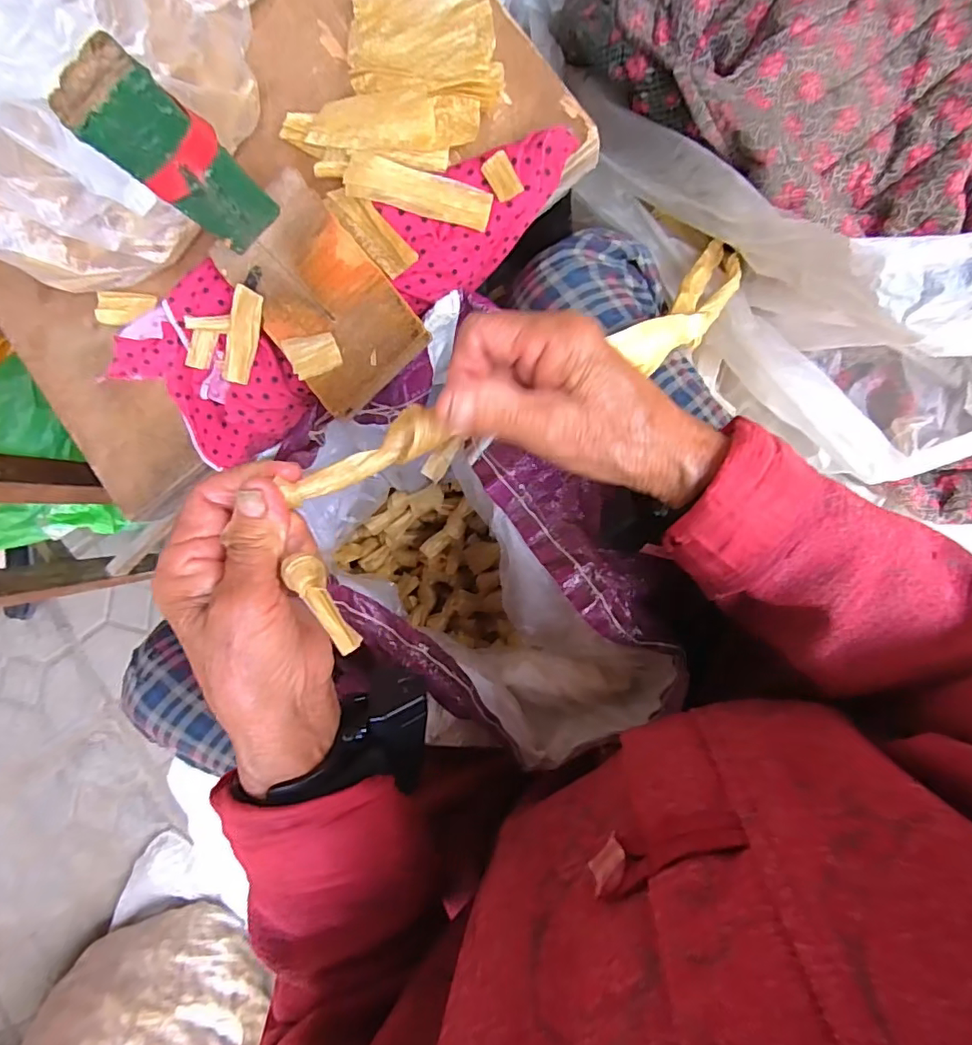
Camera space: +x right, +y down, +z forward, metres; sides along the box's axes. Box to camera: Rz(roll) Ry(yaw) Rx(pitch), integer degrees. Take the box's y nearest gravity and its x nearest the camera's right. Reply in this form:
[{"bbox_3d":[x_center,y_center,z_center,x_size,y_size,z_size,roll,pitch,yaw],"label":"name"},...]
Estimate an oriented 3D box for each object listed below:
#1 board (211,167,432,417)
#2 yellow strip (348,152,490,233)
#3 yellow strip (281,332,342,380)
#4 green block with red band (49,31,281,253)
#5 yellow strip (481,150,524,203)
[{"bbox_3d":[-0.101,-0.139,0.336,0.076,0.013,0.132,-38,87,9],"label":"board"},{"bbox_3d":[-0.040,-0.198,0.328,0.088,0.006,0.023,14,103,-4],"label":"yellow strip"},{"bbox_3d":[-0.105,-0.103,0.331,0.030,0.007,0.026,-22,90,9],"label":"yellow strip"},{"bbox_3d":[-0.151,-0.182,0.284,0.039,0.127,0.022,-42,87,8],"label":"green block with red band"},{"bbox_3d":[0.009,-0.204,0.322,0.016,0.004,0.025,-30,104,15],"label":"yellow strip"}]

